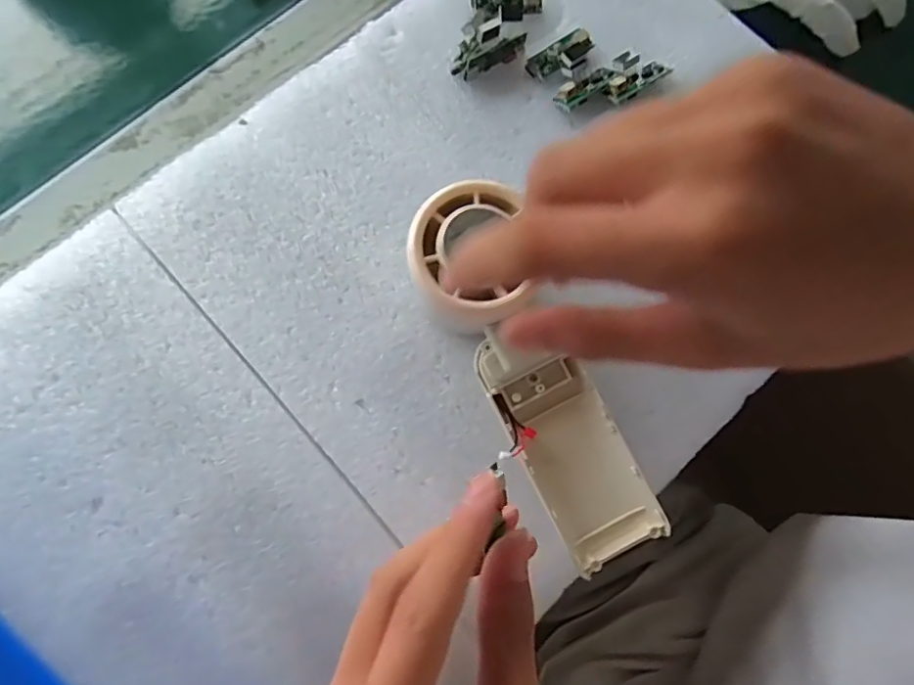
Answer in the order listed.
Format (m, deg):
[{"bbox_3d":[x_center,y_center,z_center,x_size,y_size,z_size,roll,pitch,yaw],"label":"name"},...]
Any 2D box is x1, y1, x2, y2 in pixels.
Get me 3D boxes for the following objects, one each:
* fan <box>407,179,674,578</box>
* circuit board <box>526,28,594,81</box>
[{"bbox_3d":[0.032,0.014,0.228,0.045,0.026,0.161,-31,99,-10],"label":"fan"},{"bbox_3d":[0.058,-0.155,0.296,0.038,0.015,0.022,-37,81,-10],"label":"circuit board"}]

